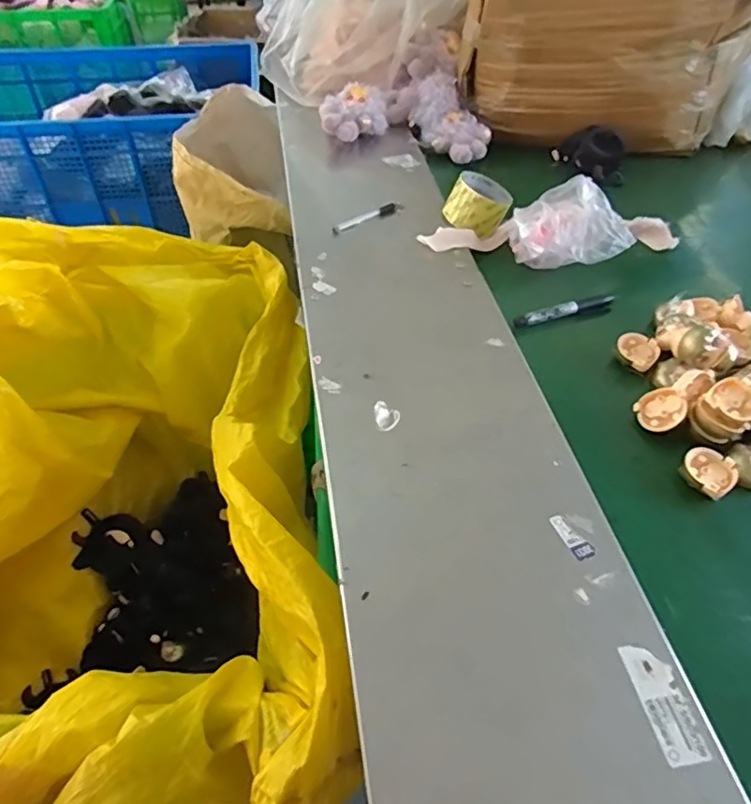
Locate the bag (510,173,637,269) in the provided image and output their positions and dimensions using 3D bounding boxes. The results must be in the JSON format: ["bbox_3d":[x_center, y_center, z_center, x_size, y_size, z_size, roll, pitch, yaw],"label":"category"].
[{"bbox_3d":[0.269,-0.249,0.806,0.180,0.085,0.094,-5,47,-5],"label":"bag"}]

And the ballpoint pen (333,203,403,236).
[{"bbox_3d":[-0.011,-0.277,0.863,0.121,0.013,0.015,-28,53,-22],"label":"ballpoint pen"}]

